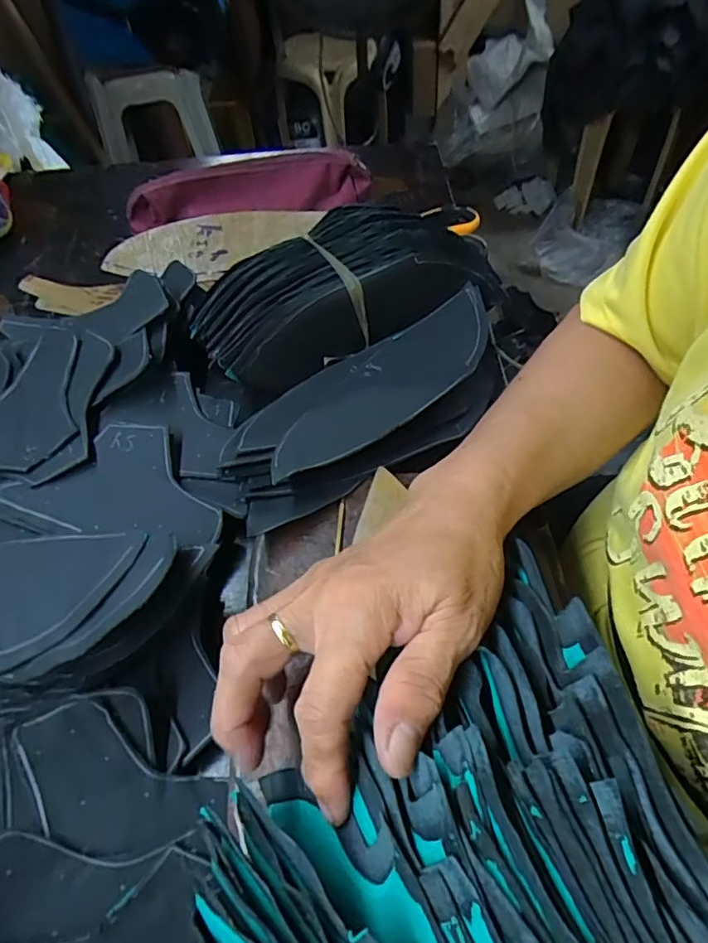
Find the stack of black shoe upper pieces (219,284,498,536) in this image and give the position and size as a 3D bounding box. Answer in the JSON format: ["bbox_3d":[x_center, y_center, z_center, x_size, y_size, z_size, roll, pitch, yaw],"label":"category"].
[{"bbox_3d":[0.013,-0.051,0.390,0.227,0.032,0.096,-31,58,-18],"label":"stack of black shoe upper pieces"}]

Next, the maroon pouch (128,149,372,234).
[{"bbox_3d":[-0.100,-0.267,0.533,0.231,0.056,0.037,-12,54,-5],"label":"maroon pouch"}]

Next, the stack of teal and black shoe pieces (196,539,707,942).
[{"bbox_3d":[0.020,0.132,0.208,0.162,0.099,0.151,-12,52,-6],"label":"stack of teal and black shoe pieces"}]

